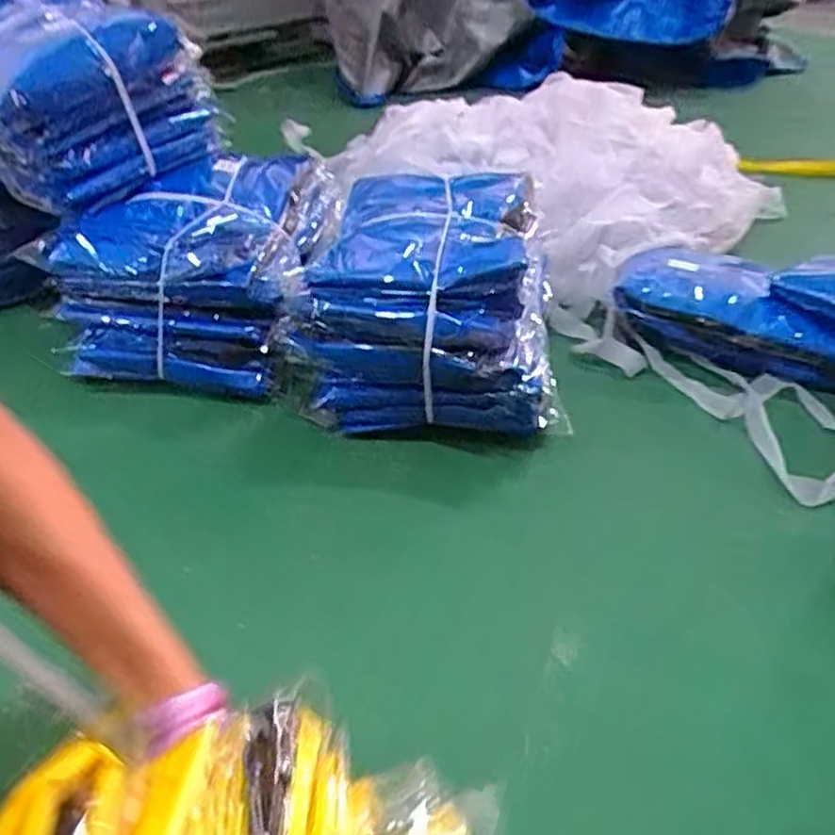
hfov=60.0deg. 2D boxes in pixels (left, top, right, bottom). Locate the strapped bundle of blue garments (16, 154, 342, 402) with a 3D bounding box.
[{"bbox_3d":[-0.274,-0.215,0.979,0.320,0.186,0.336,6,38,7],"label":"strapped bundle of blue garments"}]

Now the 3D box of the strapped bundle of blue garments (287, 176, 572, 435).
[{"bbox_3d":[0.038,-0.154,0.921,0.312,0.210,0.349,8,38,9],"label":"strapped bundle of blue garments"}]

